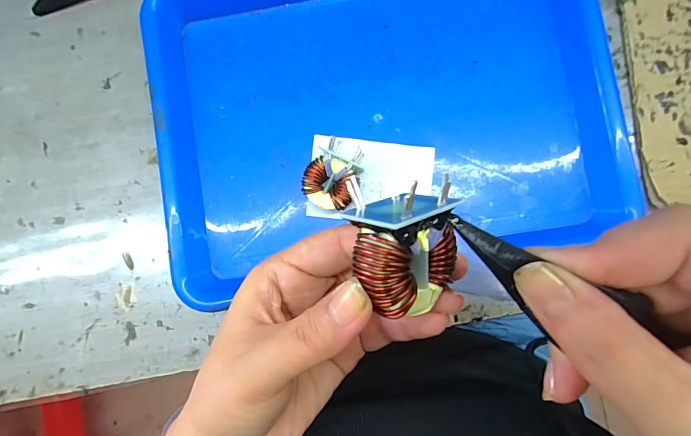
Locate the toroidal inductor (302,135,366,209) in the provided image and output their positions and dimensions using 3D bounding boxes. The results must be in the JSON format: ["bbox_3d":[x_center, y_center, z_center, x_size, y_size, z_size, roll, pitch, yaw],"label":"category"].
[{"bbox_3d":[-0.008,-0.033,0.286,0.038,0.027,0.053,22,88,4],"label":"toroidal inductor"}]

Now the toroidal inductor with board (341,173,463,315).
[{"bbox_3d":[0.019,0.008,0.138,0.040,0.029,0.042,-25,114,-29],"label":"toroidal inductor with board"}]

